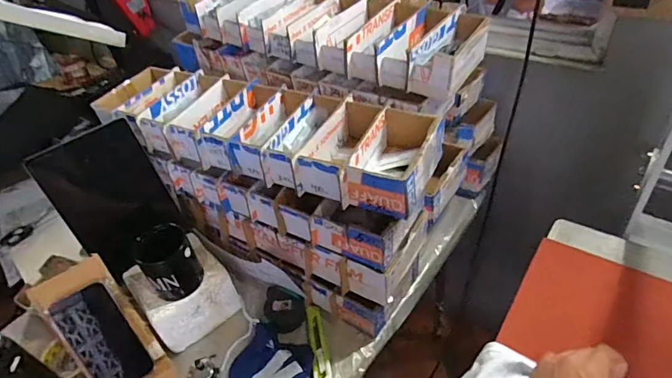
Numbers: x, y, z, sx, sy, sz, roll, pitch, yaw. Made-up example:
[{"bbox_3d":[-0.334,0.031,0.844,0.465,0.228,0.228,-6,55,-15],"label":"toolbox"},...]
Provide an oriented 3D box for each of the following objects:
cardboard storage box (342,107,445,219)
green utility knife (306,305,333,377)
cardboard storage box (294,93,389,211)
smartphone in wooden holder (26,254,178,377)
[{"bbox_3d":[0.092,-0.048,0.642,0.100,0.071,0.184,14,45,23],"label":"cardboard storage box"},{"bbox_3d":[-0.030,0.259,0.728,0.030,0.014,0.158,-11,41,-4],"label":"green utility knife"},{"bbox_3d":[0.016,-0.067,0.677,0.091,0.070,0.197,14,45,23],"label":"cardboard storage box"},{"bbox_3d":[-0.344,0.224,0.658,0.103,0.235,0.029,-32,15,-26],"label":"smartphone in wooden holder"}]

